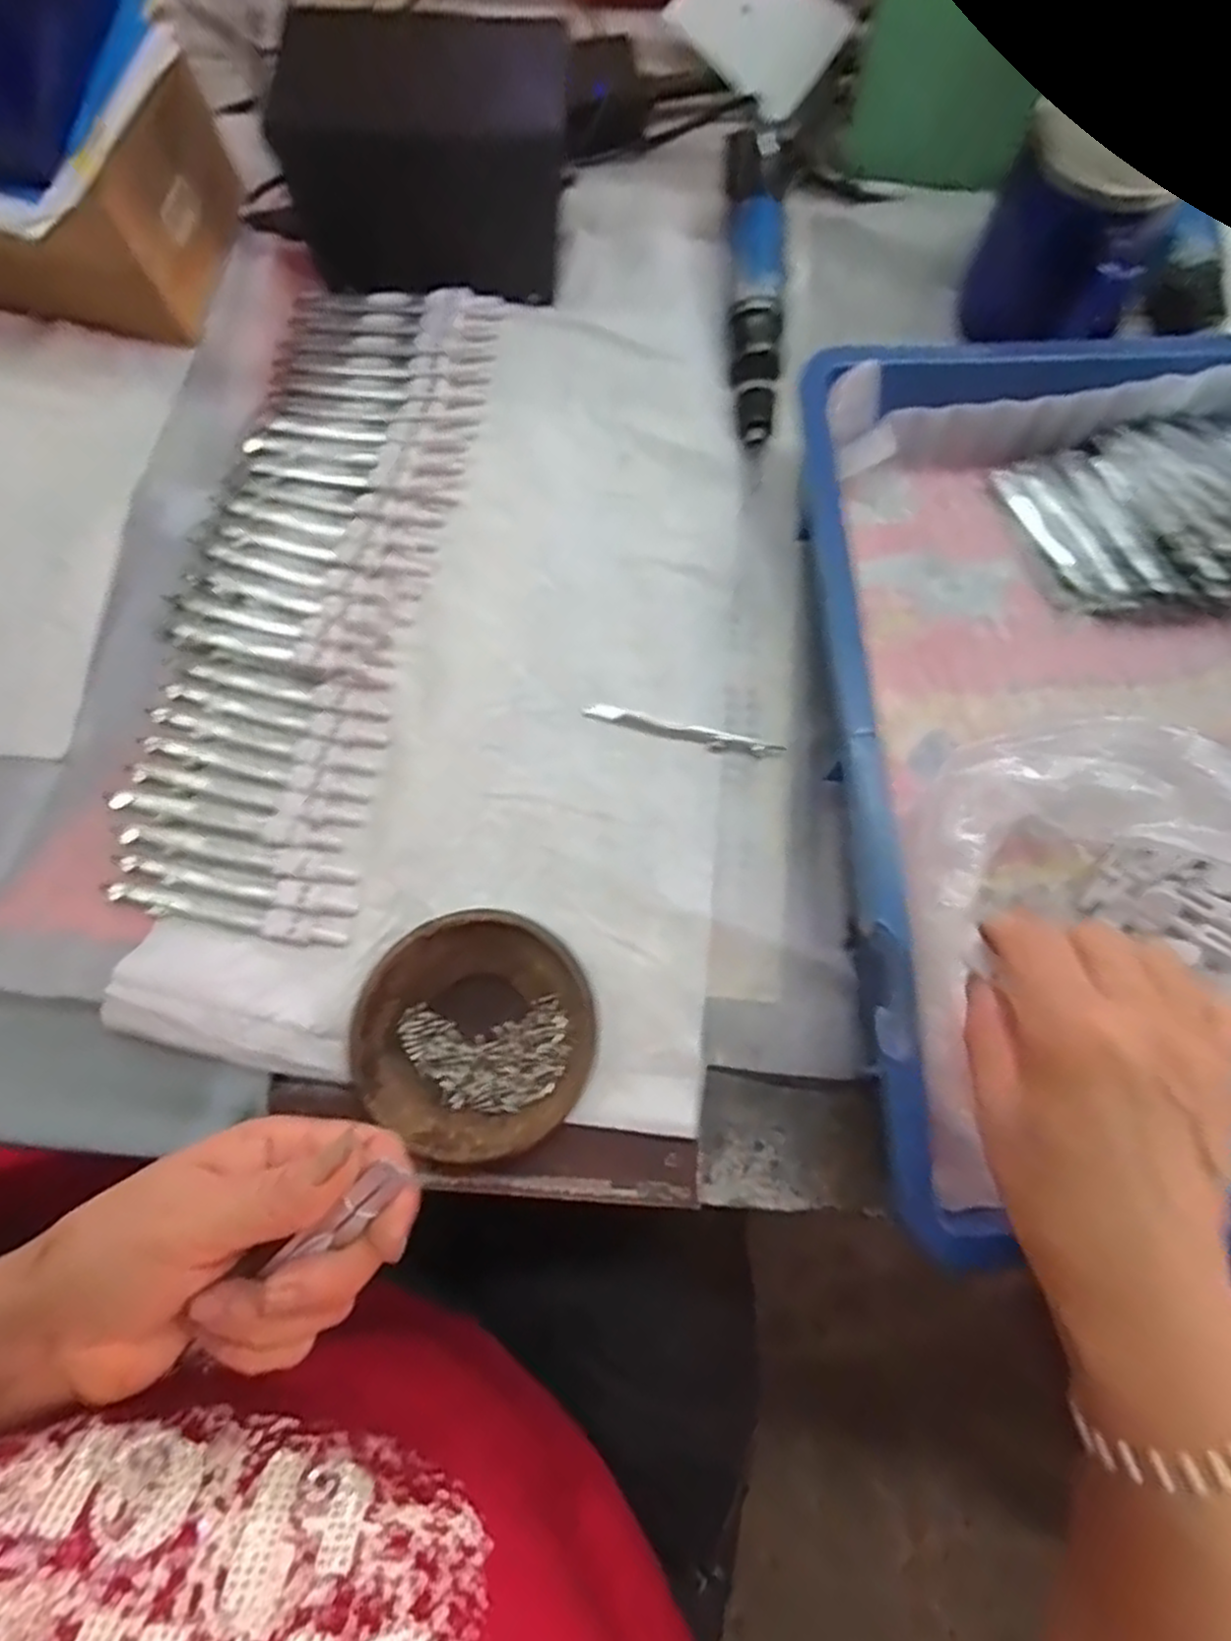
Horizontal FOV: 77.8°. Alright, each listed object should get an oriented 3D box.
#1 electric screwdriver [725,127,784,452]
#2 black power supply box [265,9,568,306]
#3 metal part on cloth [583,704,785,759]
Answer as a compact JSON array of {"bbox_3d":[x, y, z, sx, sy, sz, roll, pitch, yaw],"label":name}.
[{"bbox_3d":[0.086,-0.332,0.470,0.030,0.034,0.212,1,75,0],"label":"electric screwdriver"},{"bbox_3d":[-0.105,-0.368,0.438,0.160,0.106,0.079,-8,76,-2],"label":"black power supply box"},{"bbox_3d":[0.036,-0.048,0.414,0.107,0.006,0.010,15,76,3],"label":"metal part on cloth"}]

